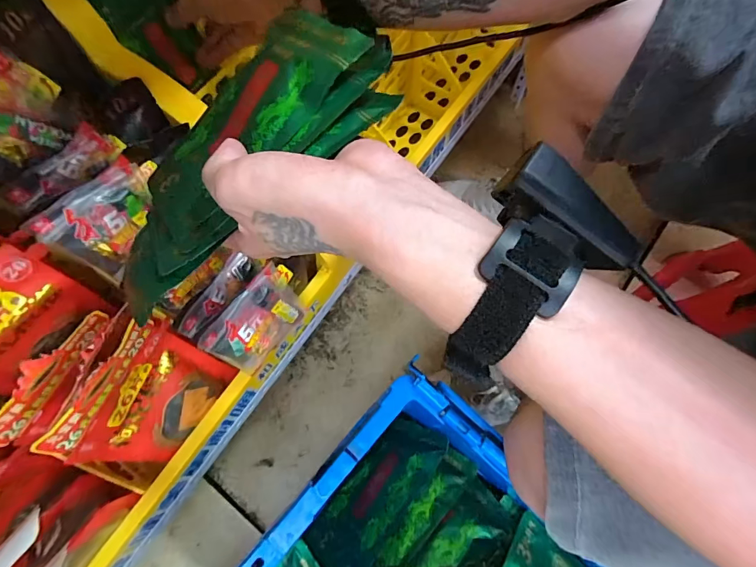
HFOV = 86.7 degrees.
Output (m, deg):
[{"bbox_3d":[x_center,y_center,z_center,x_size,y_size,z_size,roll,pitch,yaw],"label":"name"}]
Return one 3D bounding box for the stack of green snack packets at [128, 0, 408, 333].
[{"bbox_3d":[-0.087,-0.079,0.239,0.194,0.024,0.118,-48,58,-2],"label":"stack of green snack packets"}]

